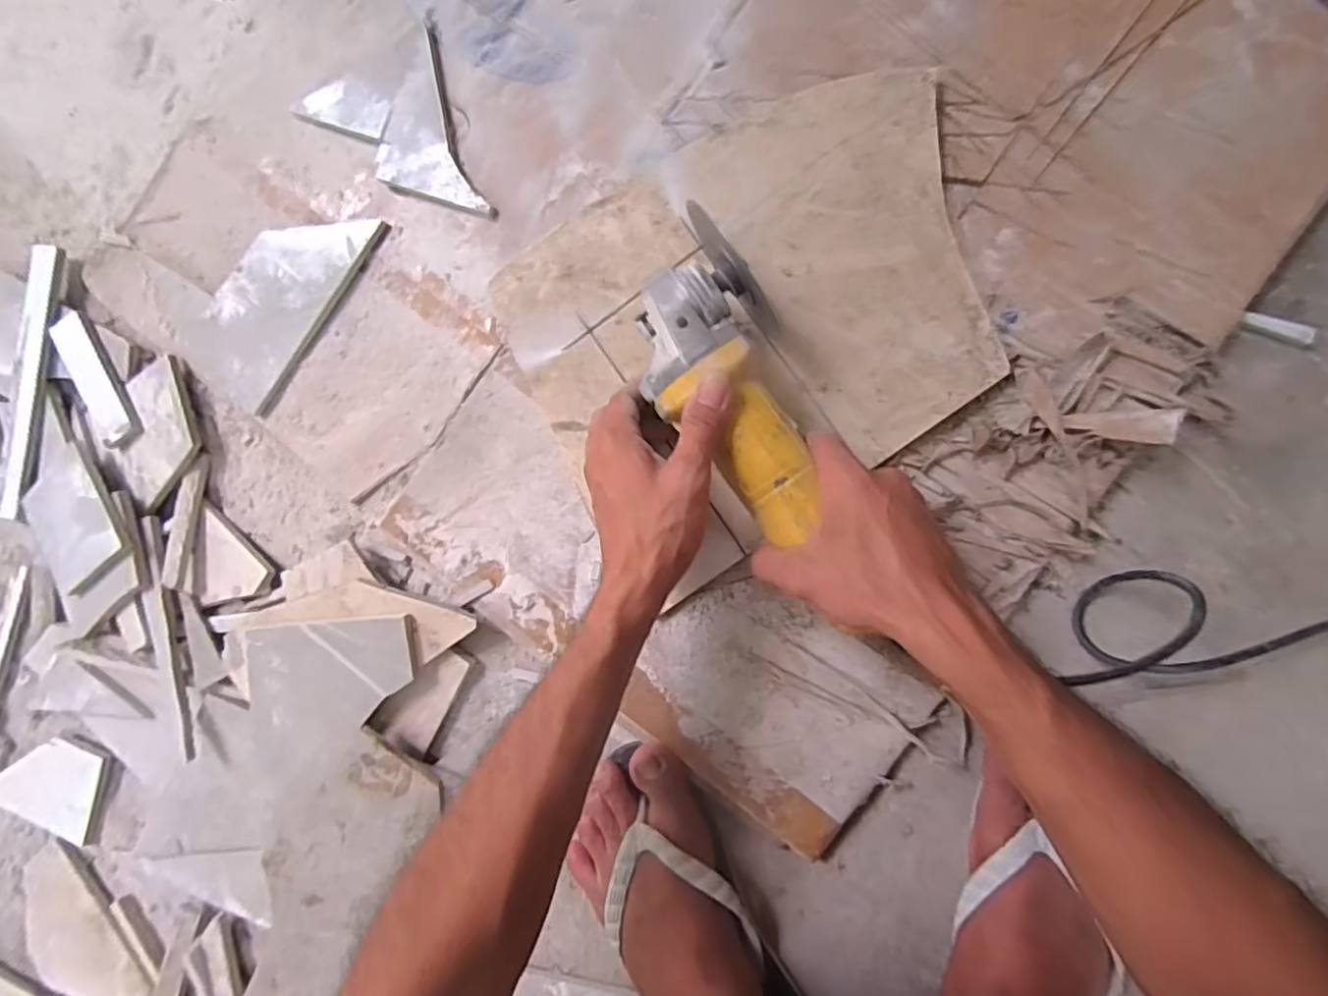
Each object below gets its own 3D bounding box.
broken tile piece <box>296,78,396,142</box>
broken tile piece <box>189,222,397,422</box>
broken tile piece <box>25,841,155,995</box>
[{"bbox_3d":[-0.257,-0.317,0.518,0.084,0.009,0.037,23,95,6],"label":"broken tile piece"},{"bbox_3d":[-0.317,-0.167,0.525,0.090,0.018,0.182,37,96,5],"label":"broken tile piece"},{"bbox_3d":[-0.514,0.390,0.566,0.092,0.009,0.159,-42,86,7],"label":"broken tile piece"}]

